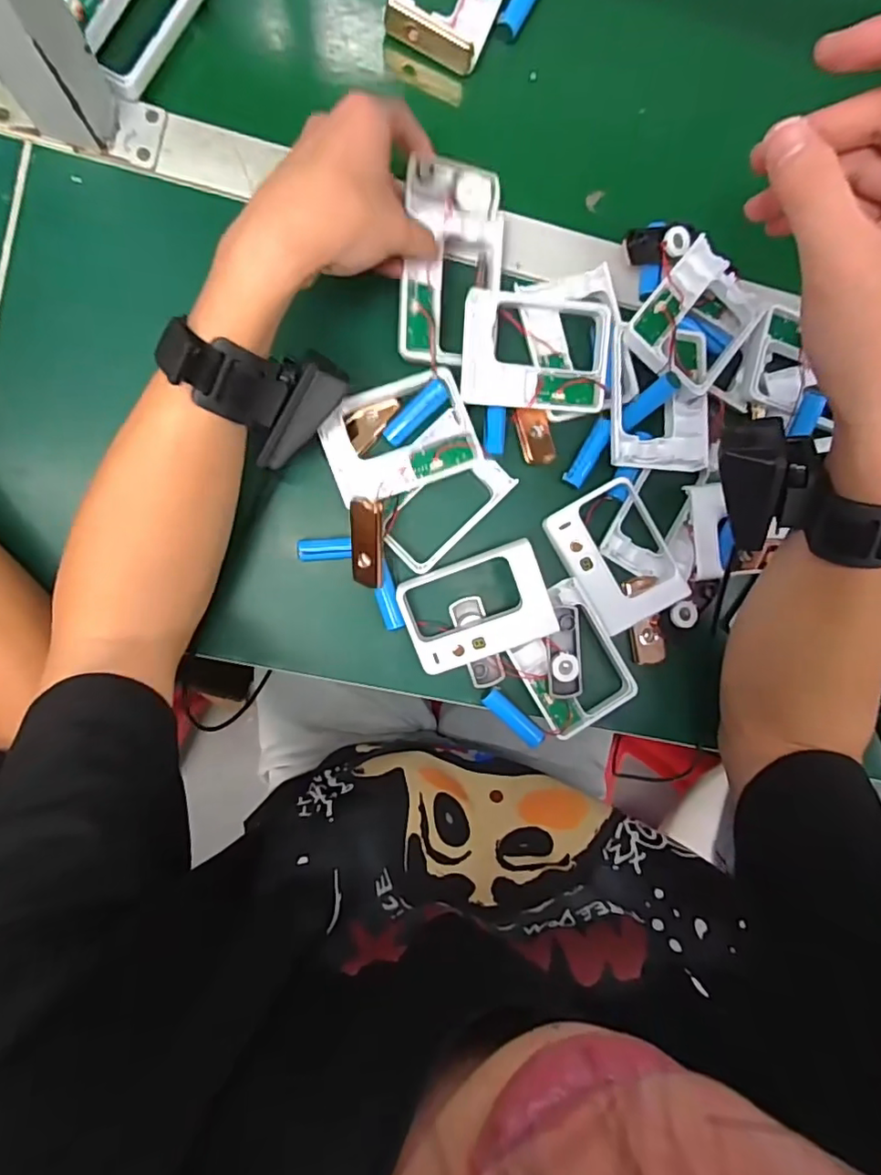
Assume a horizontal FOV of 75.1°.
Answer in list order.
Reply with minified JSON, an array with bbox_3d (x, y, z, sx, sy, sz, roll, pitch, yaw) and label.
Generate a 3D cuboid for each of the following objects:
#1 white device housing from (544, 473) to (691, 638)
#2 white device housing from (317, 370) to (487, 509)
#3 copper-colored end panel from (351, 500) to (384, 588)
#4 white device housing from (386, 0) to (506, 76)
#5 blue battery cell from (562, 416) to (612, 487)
[{"bbox_3d":[0.118,-0.020,0.393,0.060,0.014,0.093,-31,95,10],"label":"white device housing"},{"bbox_3d":[-0.027,-0.095,0.370,0.094,0.023,0.067,-21,93,-4],"label":"white device housing"},{"bbox_3d":[-0.046,-0.027,0.363,0.021,0.005,0.055,4,113,6],"label":"copper-colored end panel"},{"bbox_3d":[0.009,-0.401,0.382,0.070,0.027,0.094,20,90,-5],"label":"white device housing"},{"bbox_3d":[0.101,-0.092,0.391,0.013,0.015,0.049,29,89,-5],"label":"blue battery cell"}]

